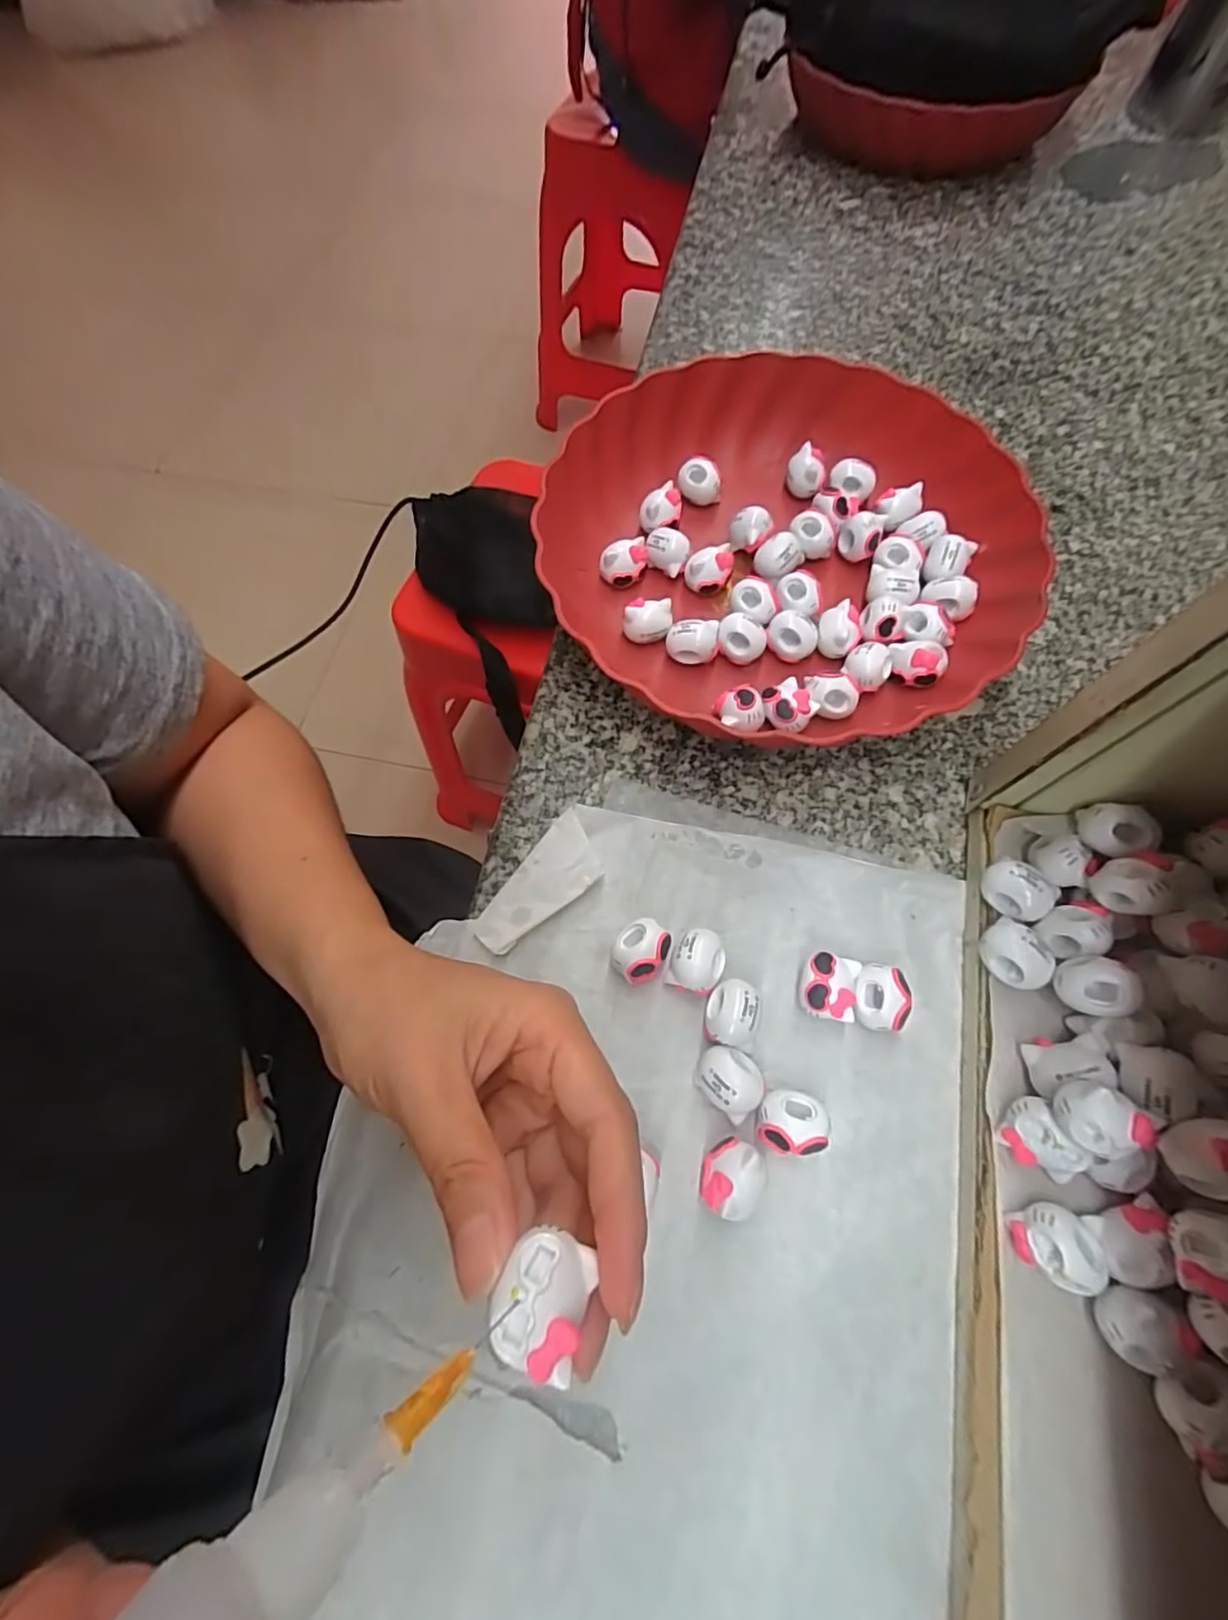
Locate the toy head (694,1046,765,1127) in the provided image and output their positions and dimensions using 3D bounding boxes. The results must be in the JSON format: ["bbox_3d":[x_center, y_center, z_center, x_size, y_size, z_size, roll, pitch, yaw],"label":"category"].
[{"bbox_3d":[0.045,0.104,0.235,0.024,0.020,0.022,37,73,14],"label":"toy head"}]

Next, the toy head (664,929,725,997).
[{"bbox_3d":[0.034,0.064,0.253,0.022,0.019,0.025,14,68,6],"label":"toy head"}]

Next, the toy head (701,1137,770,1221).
[{"bbox_3d":[0.043,0.134,0.223,0.024,0.019,0.025,0,68,0],"label":"toy head"}]

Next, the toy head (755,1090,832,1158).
[{"bbox_3d":[0.066,0.117,0.230,0.025,0.020,0.021,-2,68,-1],"label":"toy head"}]

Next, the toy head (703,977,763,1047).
[{"bbox_3d":[0.047,0.081,0.245,0.020,0.020,0.025,14,68,6],"label":"toy head"}]

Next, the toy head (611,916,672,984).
[{"bbox_3d":[0.011,0.059,0.255,0.021,0.019,0.025,43,74,16],"label":"toy head"}]

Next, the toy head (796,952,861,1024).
[{"bbox_3d":[0.085,0.072,0.248,0.024,0.020,0.025,9,68,4],"label":"toy head"}]

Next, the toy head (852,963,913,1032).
[{"bbox_3d":[0.106,0.076,0.246,0.020,0.018,0.024,6,68,3],"label":"toy head"}]

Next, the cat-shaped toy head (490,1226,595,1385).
[{"bbox_3d":[-0.016,0.107,0.132,0.019,0.009,0.023,18,69,8],"label":"cat-shaped toy head"}]

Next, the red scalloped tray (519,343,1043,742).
[{"bbox_3d":[0.085,-0.136,0.322,0.231,0.050,0.228,-25,70,-9],"label":"red scalloped tray"}]

